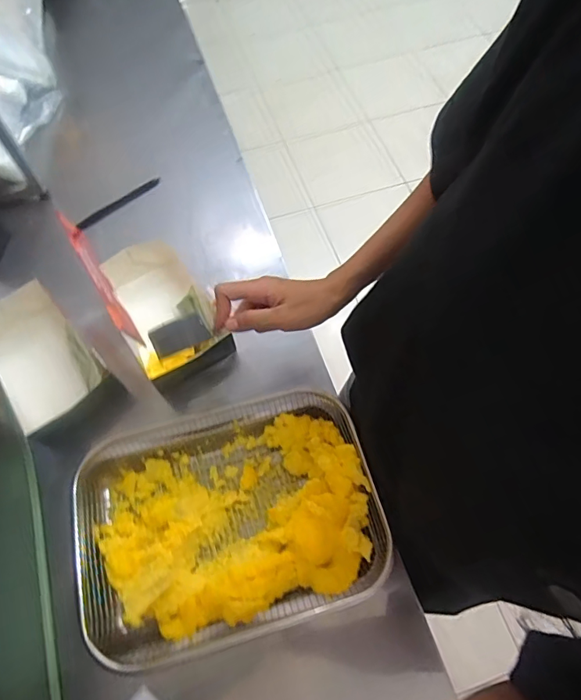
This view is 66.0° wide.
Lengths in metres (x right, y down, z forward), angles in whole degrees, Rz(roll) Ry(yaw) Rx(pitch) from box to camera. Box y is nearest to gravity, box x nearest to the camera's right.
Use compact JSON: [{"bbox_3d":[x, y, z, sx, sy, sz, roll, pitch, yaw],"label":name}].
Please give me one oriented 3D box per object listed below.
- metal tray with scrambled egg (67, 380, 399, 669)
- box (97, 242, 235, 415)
[{"bbox_3d":[-0.063,0.171,0.465,0.299,0.062,0.219,-13,64,-6],"label":"metal tray with scrambled egg"},{"bbox_3d":[-0.157,-0.043,0.582,0.108,0.069,0.210,-26,73,-12],"label":"box"}]

